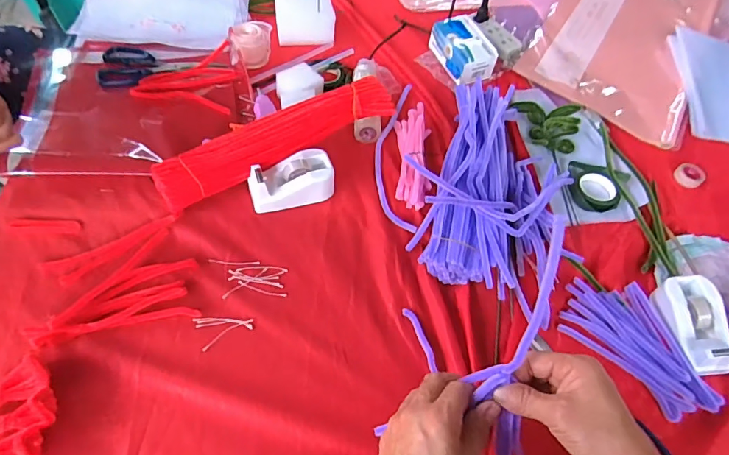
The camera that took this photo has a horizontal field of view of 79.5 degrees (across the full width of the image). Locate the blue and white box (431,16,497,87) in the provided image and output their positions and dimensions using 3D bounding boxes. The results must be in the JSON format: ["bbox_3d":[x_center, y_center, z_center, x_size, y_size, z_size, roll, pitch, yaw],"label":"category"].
[{"bbox_3d":[0.158,-0.279,0.694,0.069,0.044,0.112,-16,59,-15],"label":"blue and white box"}]

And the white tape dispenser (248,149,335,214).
[{"bbox_3d":[-0.088,-0.054,0.533,0.099,0.043,0.054,-18,59,-17],"label":"white tape dispenser"}]

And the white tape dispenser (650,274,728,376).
[{"bbox_3d":[0.358,0.100,0.468,0.048,0.038,0.102,-7,56,-10],"label":"white tape dispenser"}]

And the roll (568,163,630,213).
[{"bbox_3d":[0.304,-0.054,0.579,0.069,0.017,0.077,25,57,12],"label":"roll"}]

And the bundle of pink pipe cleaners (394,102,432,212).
[{"bbox_3d":[0.064,-0.099,0.581,0.044,0.025,0.167,6,55,-1],"label":"bundle of pink pipe cleaners"}]

